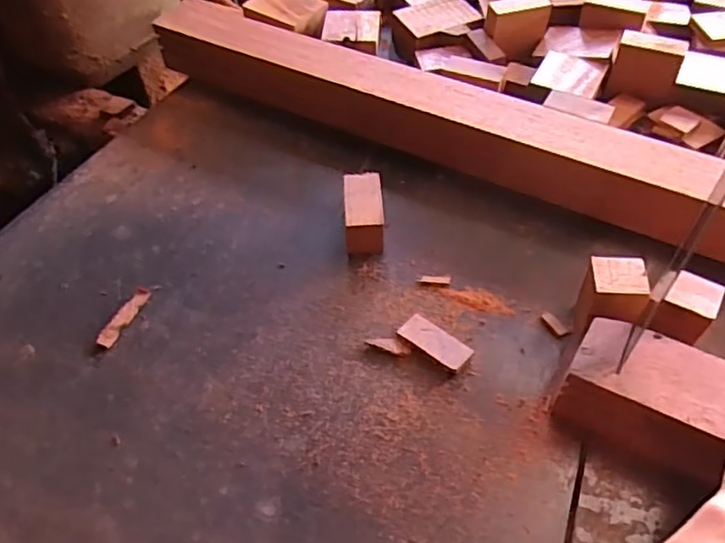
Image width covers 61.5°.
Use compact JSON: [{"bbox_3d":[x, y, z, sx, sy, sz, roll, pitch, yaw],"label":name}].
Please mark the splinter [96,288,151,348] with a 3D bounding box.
[{"bbox_3d":[-0.167,0.032,0.429,0.010,0.006,0.050,19,55,17],"label":"splinter"}]

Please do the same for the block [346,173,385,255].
[{"bbox_3d":[0.002,-0.043,0.464,0.028,0.029,0.064,-4,52,0],"label":"block"}]

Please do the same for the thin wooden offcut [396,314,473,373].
[{"bbox_3d":[0.048,0.048,0.405,0.047,0.007,0.022,34,61,25],"label":"thin wooden offcut"}]

